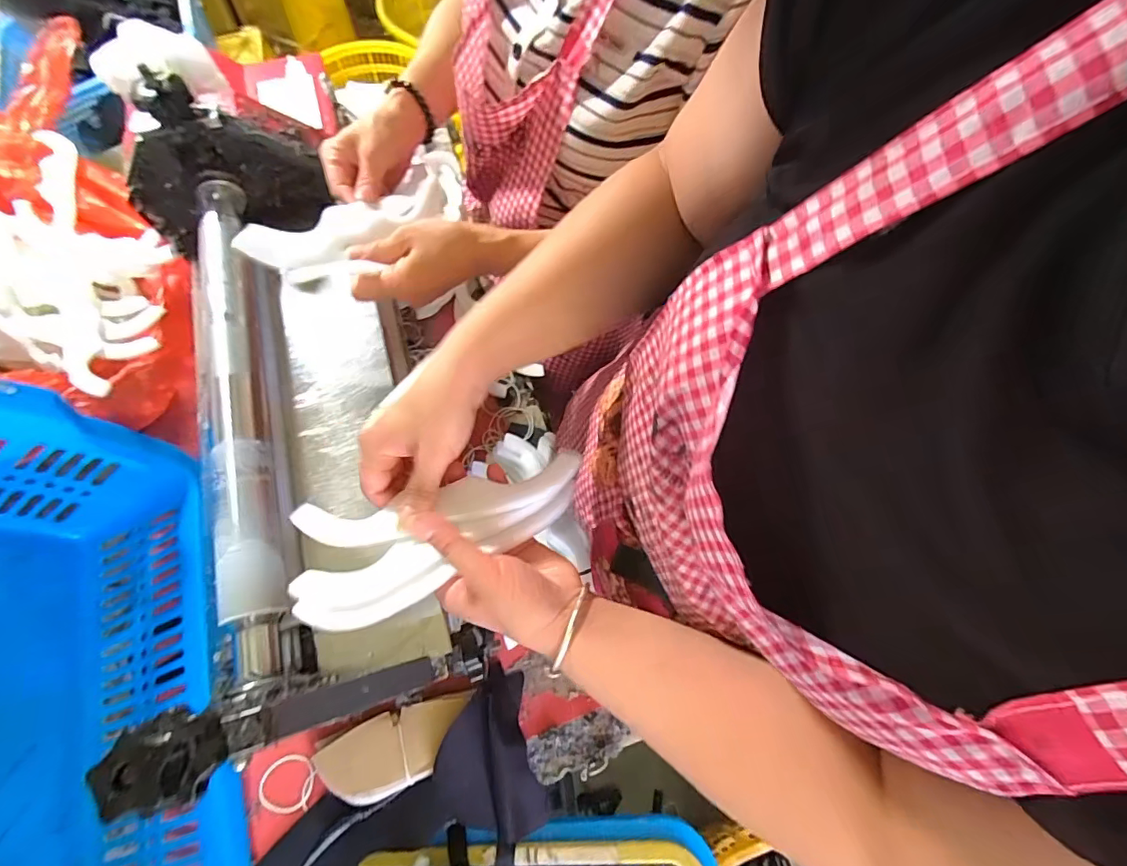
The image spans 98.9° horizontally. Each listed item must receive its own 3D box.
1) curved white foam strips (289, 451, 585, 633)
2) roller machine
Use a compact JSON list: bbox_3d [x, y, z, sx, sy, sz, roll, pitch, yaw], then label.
[{"bbox_3d":[-0.088,0.064,0.349,0.211,0.016,0.090,-21,71,-10],"label":"curved white foam strips"},{"bbox_3d":[-0.242,-0.047,0.388,0.155,0.157,0.528,-20,71,-10],"label":"roller machine"}]

